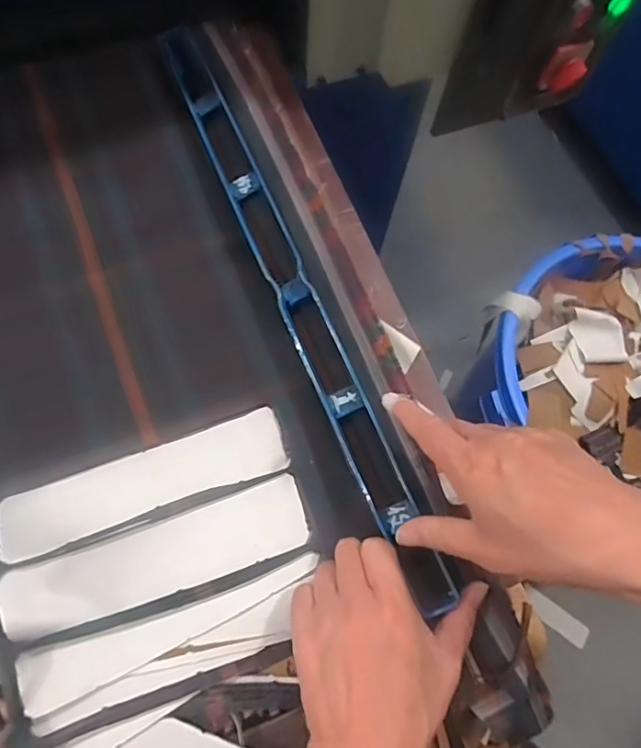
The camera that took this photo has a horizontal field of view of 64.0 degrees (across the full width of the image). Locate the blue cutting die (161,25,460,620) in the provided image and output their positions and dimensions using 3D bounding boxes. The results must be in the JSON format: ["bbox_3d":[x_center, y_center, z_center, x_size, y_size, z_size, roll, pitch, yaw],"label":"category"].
[{"bbox_3d":[-0.027,-0.081,0.421,0.038,0.031,0.544,-20,73,-15],"label":"blue cutting die"}]

